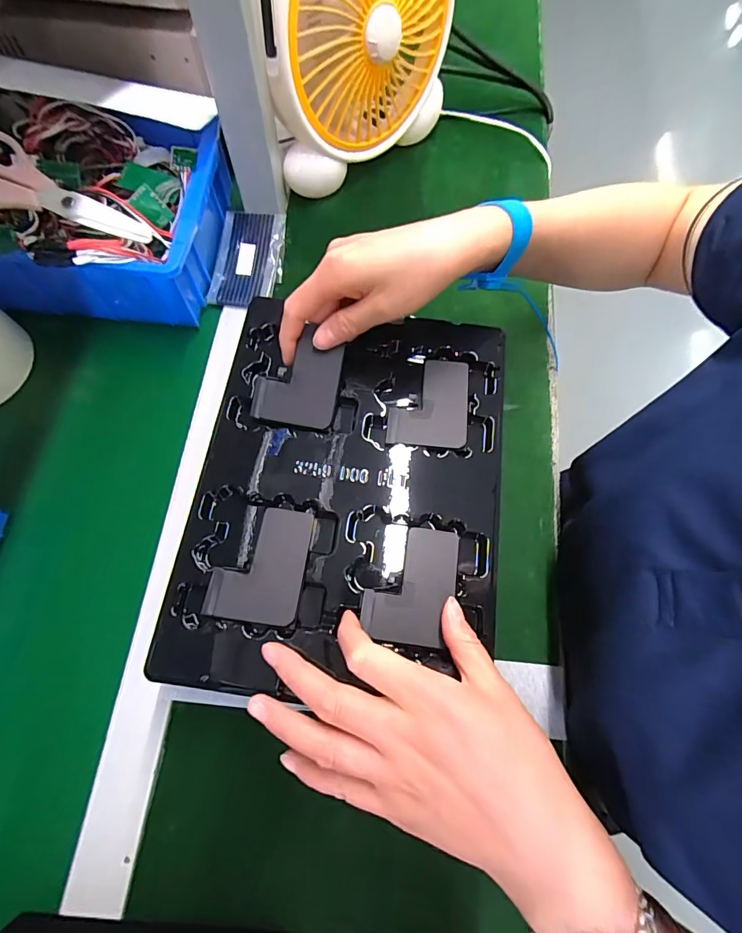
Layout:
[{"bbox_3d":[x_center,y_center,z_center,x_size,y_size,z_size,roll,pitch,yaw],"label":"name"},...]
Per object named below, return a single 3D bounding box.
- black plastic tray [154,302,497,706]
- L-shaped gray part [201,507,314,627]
[{"bbox_3d":[-0.014,0.007,0.311,0.209,0.023,0.280,8,70,1],"label":"black plastic tray"},{"bbox_3d":[-0.074,0.065,0.293,0.059,0.007,0.075,8,70,1],"label":"L-shaped gray part"}]

